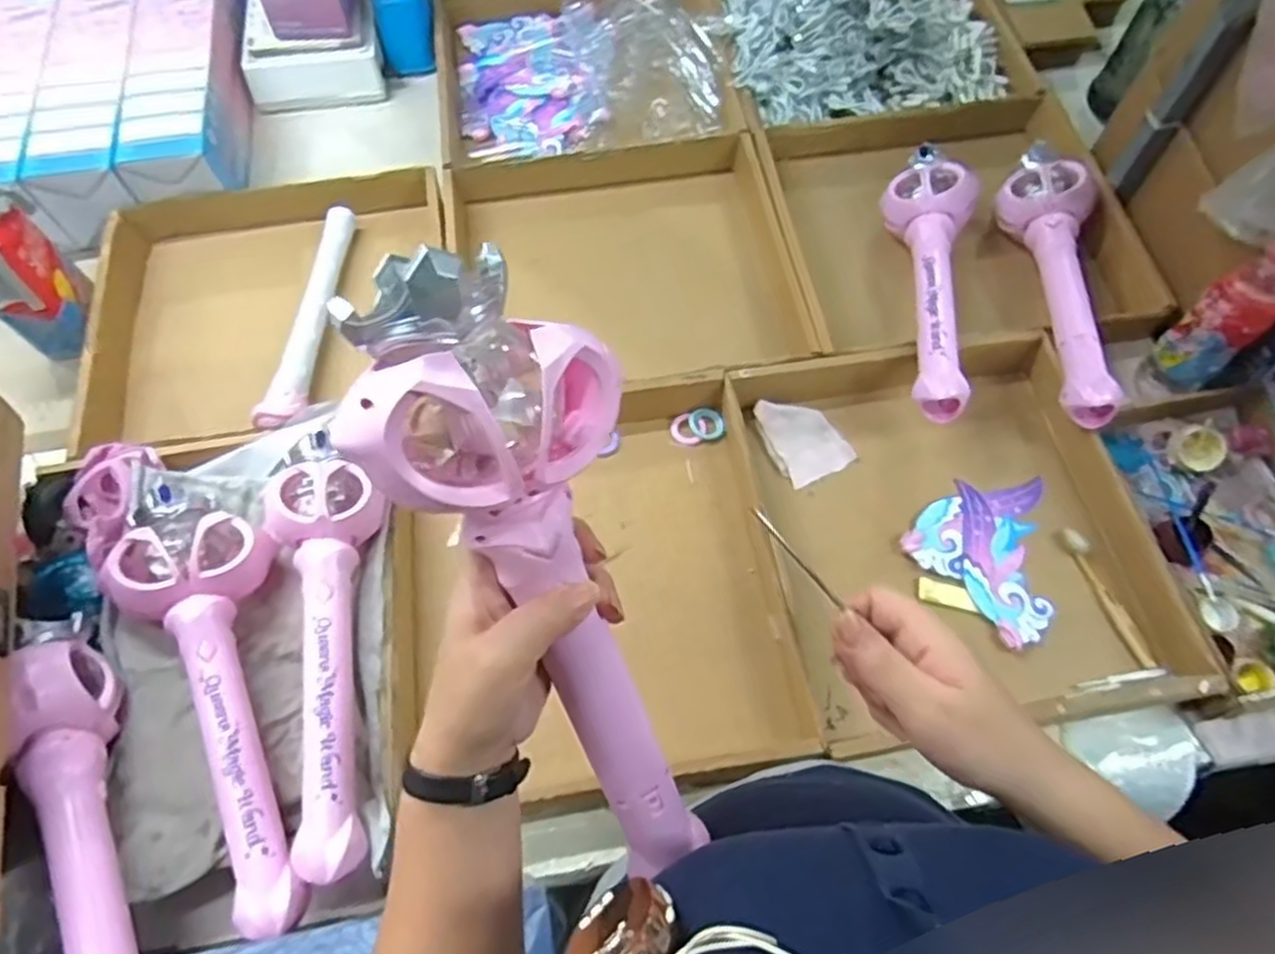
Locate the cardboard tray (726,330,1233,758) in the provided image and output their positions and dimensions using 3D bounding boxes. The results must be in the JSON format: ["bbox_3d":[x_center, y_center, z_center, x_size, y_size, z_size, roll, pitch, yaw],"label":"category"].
[{"bbox_3d":[0.297,0.045,0.719,0.352,0.057,0.380,-9,64,-3],"label":"cardboard tray"}]

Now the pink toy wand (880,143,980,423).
[{"bbox_3d":[0.322,-0.214,0.816,0.094,0.084,0.368,8,64,5],"label":"pink toy wand"}]

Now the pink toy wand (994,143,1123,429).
[{"bbox_3d":[0.467,-0.213,0.805,0.090,0.071,0.366,1,64,2],"label":"pink toy wand"}]

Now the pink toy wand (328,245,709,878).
[{"bbox_3d":[-0.037,0.057,0.355,0.103,0.330,0.058,-22,27,-9],"label":"pink toy wand"}]

